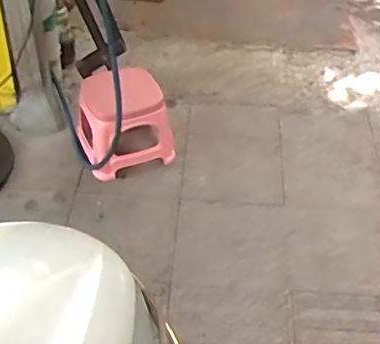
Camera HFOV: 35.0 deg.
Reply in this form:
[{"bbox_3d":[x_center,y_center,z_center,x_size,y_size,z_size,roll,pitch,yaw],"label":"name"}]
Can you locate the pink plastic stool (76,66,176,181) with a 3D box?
[{"bbox_3d":[-0.204,-0.170,1.775,0.268,0.217,0.290,-12,42,-15],"label":"pink plastic stool"}]

